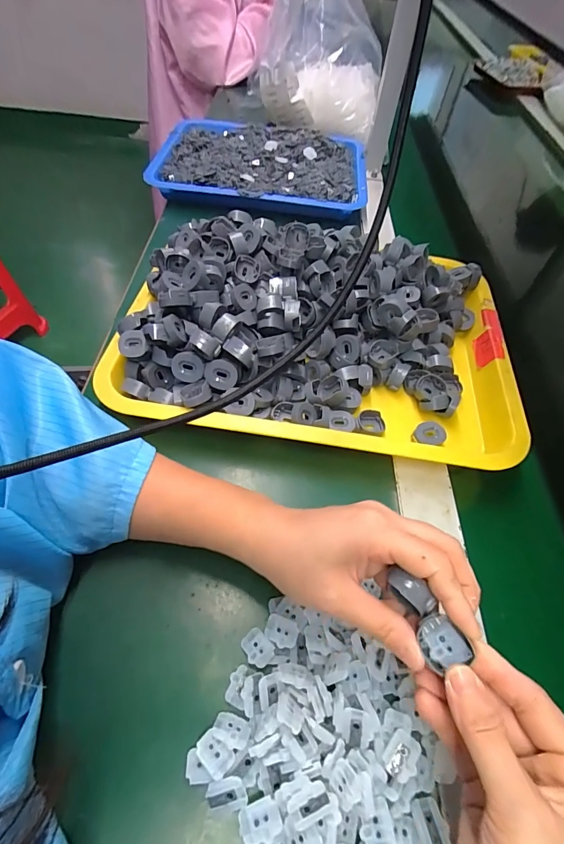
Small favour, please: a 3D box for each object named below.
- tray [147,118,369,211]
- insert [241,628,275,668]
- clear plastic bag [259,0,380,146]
[{"bbox_3d":[-0.030,-0.411,0.616,0.327,0.030,0.273,9,54,1],"label":"tray"},{"bbox_3d":[-0.016,0.148,0.254,0.017,0.004,0.022,-35,64,-26],"label":"insert"},{"bbox_3d":[0.071,-0.671,0.656,0.194,0.238,0.231,6,54,-1],"label":"clear plastic bag"}]

